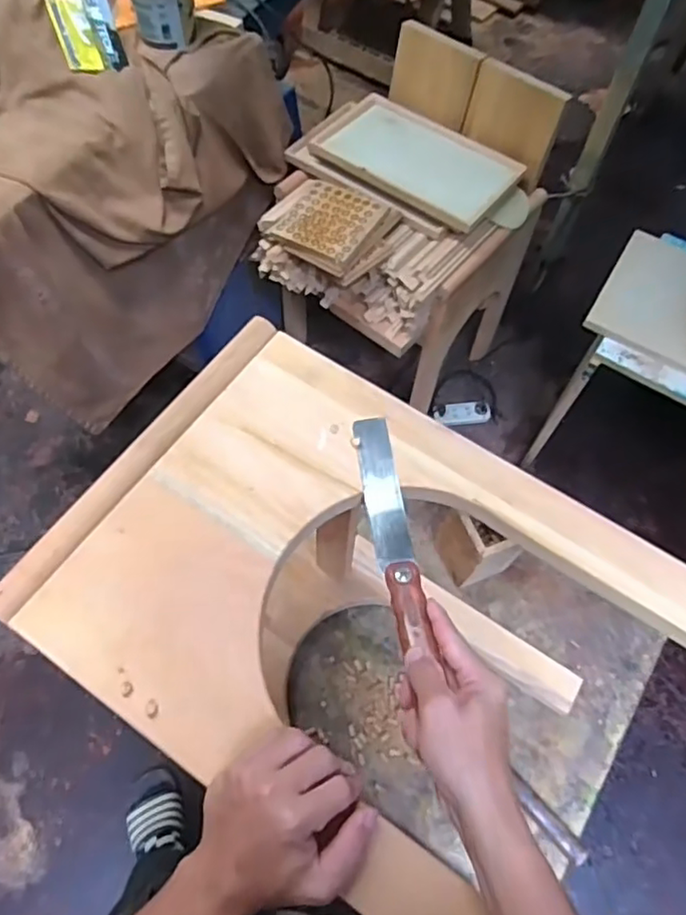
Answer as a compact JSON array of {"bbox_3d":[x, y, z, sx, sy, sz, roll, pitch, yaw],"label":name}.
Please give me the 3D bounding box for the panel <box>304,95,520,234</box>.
[{"bbox_3d":[0.157,-0.650,1.334,0.418,0.029,0.251,33,67,15],"label":"panel"}]

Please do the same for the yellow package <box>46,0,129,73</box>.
[{"bbox_3d":[-0.453,-0.761,1.102,0.108,0.014,0.149,-19,91,-25],"label":"yellow package"}]

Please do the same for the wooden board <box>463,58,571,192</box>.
[{"bbox_3d":[0.356,-0.706,1.309,0.198,0.189,0.017,35,57,16],"label":"wooden board"}]

